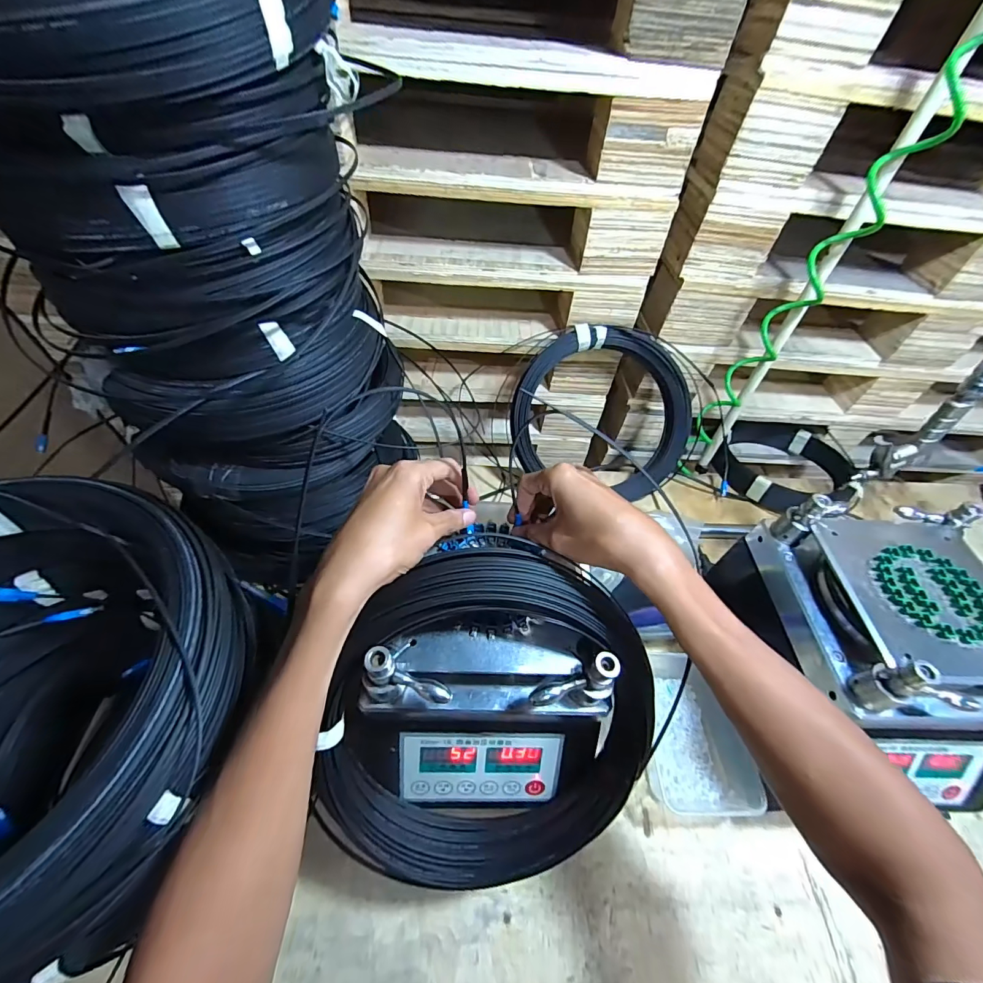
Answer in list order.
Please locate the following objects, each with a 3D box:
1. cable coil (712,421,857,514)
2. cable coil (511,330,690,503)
[{"bbox_3d":[0.596,-0.061,0.877,0.272,0.063,0.232,-4,53,-8],"label":"cable coil"},{"bbox_3d":[0.197,-0.141,0.763,0.322,0.283,0.068,4,12,-1],"label":"cable coil"}]

